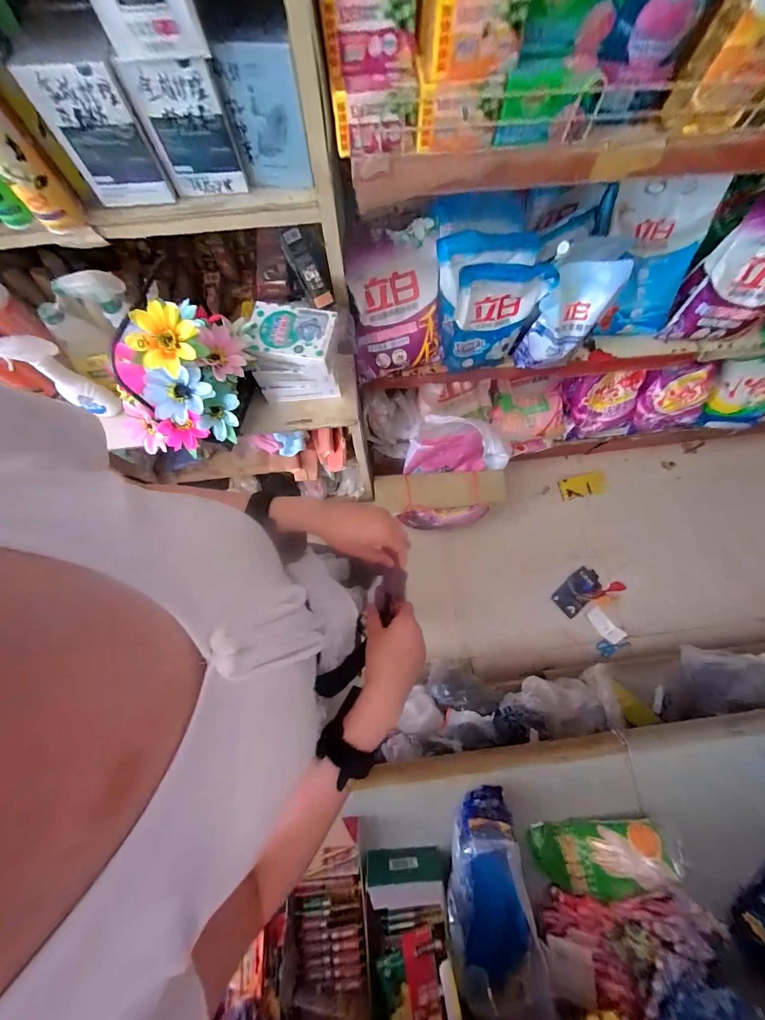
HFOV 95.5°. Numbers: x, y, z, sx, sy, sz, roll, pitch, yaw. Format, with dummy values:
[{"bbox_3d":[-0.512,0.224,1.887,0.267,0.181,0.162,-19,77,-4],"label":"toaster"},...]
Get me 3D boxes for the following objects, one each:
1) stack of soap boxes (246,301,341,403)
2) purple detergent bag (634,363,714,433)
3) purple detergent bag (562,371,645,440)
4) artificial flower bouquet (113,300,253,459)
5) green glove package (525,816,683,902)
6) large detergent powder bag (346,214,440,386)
[{"bbox_3d":[-0.179,-0.325,0.732,0.168,0.128,0.140,1,77,0],"label":"stack of soap boxes"},{"bbox_3d":[0.966,-0.366,1.160,0.210,0.228,0.048,-5,40,12],"label":"purple detergent bag"},{"bbox_3d":[0.747,-0.358,1.214,0.244,0.238,0.070,2,33,5],"label":"purple detergent bag"},{"bbox_3d":[-0.344,-0.227,0.586,0.263,0.163,0.201,-31,79,-8],"label":"artificial flower bouquet"},{"bbox_3d":[0.430,0.674,0.673,0.253,0.026,0.108,-14,51,13],"label":"green glove package"},{"bbox_3d":[0.026,-0.489,0.840,0.218,0.067,0.306,-10,119,3],"label":"large detergent powder bag"}]

